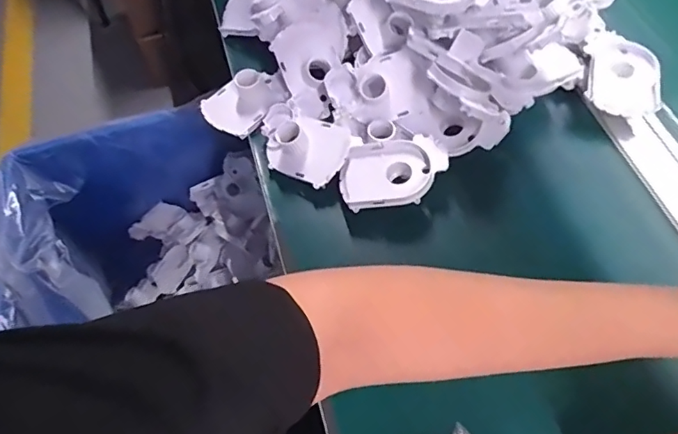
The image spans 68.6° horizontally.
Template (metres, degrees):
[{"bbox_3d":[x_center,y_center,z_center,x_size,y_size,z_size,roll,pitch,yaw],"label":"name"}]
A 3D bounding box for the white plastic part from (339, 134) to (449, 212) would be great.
[{"bbox_3d":[0.051,-0.043,0.463,0.097,0.025,0.066,-5,61,1],"label":"white plastic part"}]

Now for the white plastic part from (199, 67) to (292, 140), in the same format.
[{"bbox_3d":[-0.101,-0.129,0.534,0.092,0.030,0.068,-33,64,-14],"label":"white plastic part"}]

